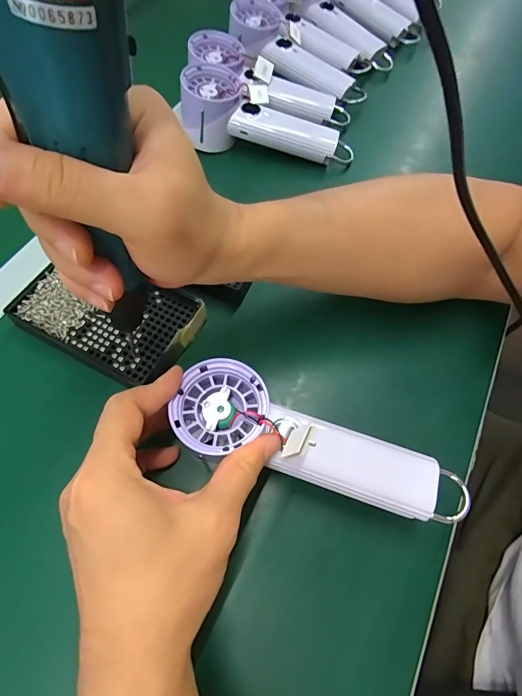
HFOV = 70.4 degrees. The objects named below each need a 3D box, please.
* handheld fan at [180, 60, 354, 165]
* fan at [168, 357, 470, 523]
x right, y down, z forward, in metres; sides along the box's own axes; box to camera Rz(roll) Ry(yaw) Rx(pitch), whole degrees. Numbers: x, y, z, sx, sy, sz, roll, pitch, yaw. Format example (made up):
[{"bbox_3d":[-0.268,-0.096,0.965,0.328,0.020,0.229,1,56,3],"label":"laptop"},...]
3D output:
[{"bbox_3d":[0.011,-0.253,0.405,0.190,0.055,0.067,8,63,2],"label":"handheld fan"},{"bbox_3d":[0.035,0.063,0.233,0.187,0.029,0.057,23,65,3],"label":"fan"}]

